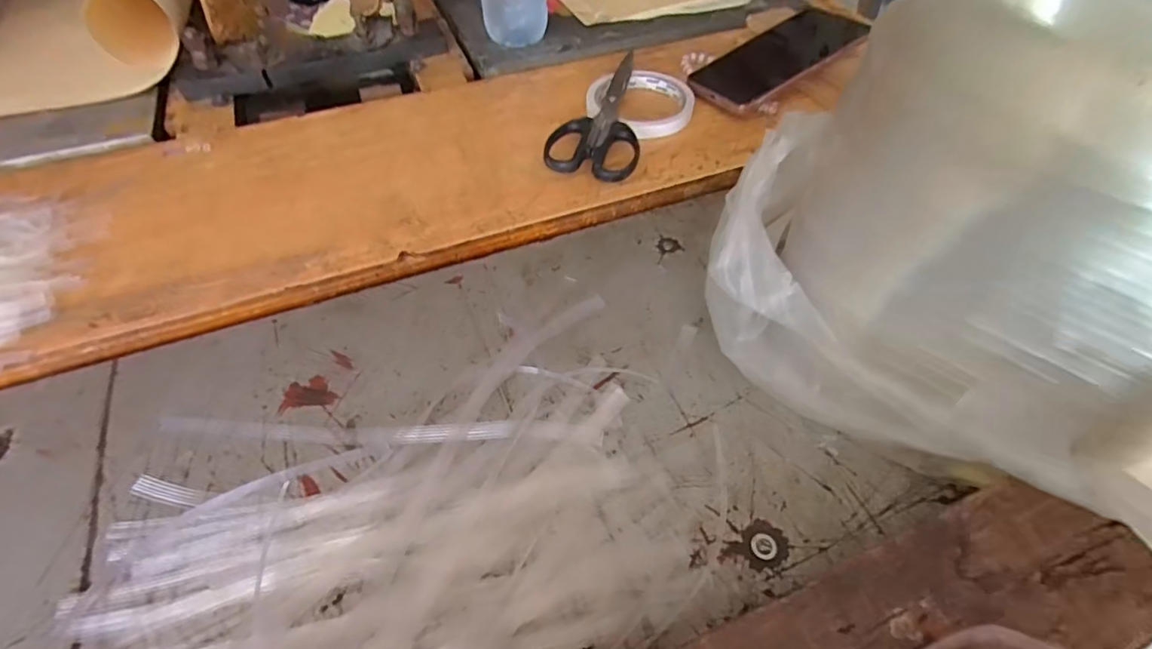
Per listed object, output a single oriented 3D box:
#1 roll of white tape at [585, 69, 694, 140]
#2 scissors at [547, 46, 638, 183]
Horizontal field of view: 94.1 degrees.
[{"bbox_3d":[0.056,-0.198,0.483,0.095,0.017,0.091,0,52,0],"label":"roll of white tape"},{"bbox_3d":[0.027,-0.186,0.471,0.073,0.021,0.186,10,53,8],"label":"scissors"}]

